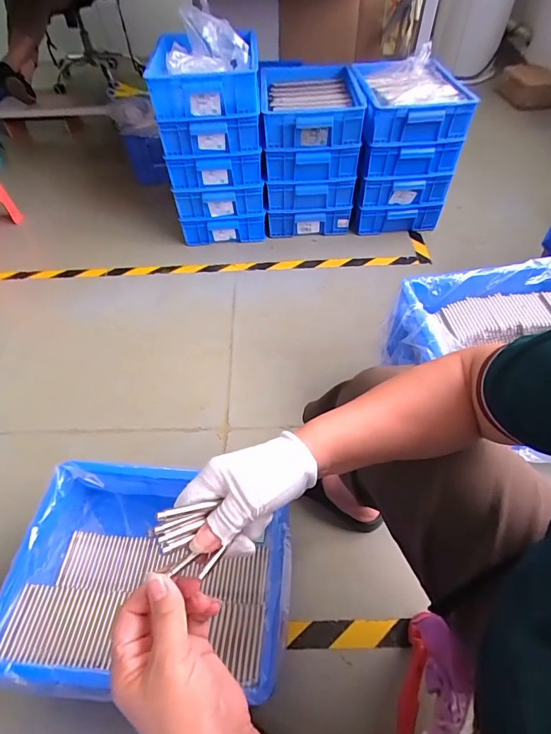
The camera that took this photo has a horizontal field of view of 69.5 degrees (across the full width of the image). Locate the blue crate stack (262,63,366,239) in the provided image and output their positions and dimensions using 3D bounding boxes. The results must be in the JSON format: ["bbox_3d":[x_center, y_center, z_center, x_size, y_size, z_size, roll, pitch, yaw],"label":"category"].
[{"bbox_3d":[0.119,-0.757,1.416,0.313,0.415,0.380,0,52,2],"label":"blue crate stack"}]

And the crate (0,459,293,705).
[{"bbox_3d":[-0.193,0.335,0.647,0.413,0.117,0.311,3,52,5],"label":"crate"}]

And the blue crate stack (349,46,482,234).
[{"bbox_3d":[0.436,-0.779,1.409,0.318,0.409,0.402,2,52,3],"label":"blue crate stack"}]

